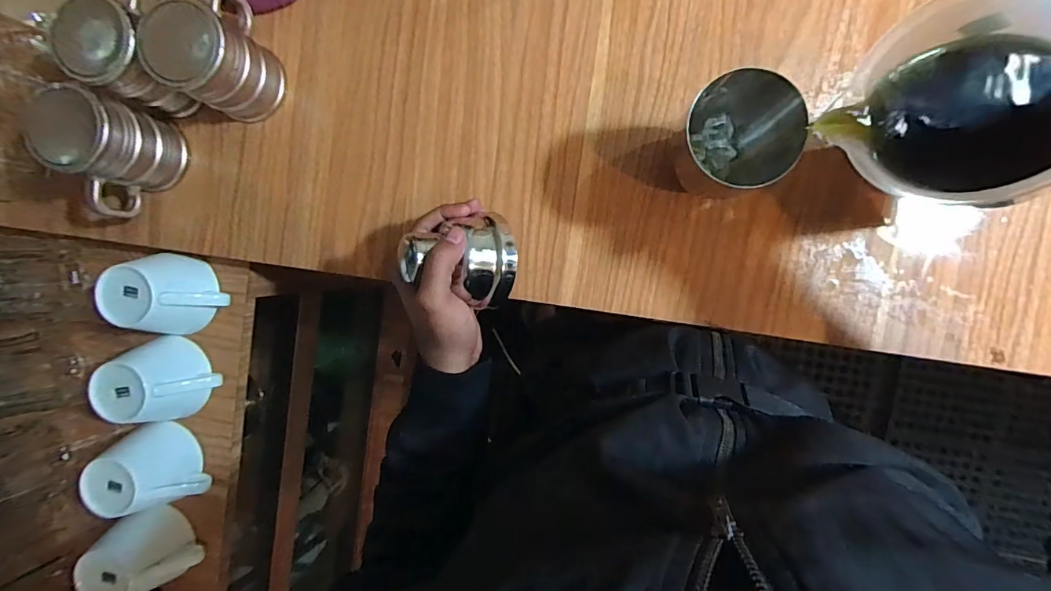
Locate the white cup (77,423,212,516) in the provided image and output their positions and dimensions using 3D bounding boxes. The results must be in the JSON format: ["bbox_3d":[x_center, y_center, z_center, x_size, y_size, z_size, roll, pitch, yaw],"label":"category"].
[{"bbox_3d":[-0.391,0.181,0.482,0.071,0.066,0.084,-20,91,4],"label":"white cup"}]

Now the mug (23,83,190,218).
[{"bbox_3d":[-0.381,-0.125,0.422,0.070,0.100,0.100,13,94,3],"label":"mug"}]

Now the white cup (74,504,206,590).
[{"bbox_3d":[-0.399,0.272,0.486,0.071,0.066,0.084,-41,90,5],"label":"white cup"}]

